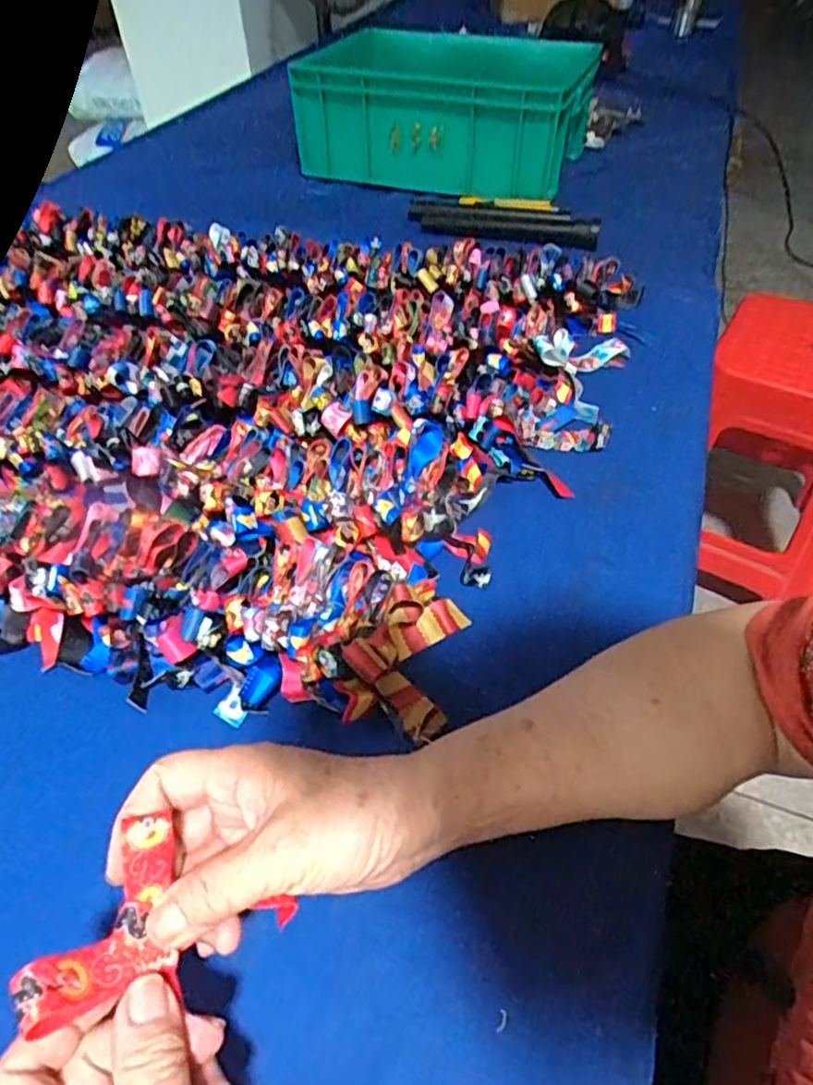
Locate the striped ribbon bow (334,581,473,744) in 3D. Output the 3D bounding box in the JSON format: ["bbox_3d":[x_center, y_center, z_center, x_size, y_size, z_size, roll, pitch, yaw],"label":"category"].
[{"bbox_3d":[0.005,0.069,0.418,0.068,0.052,0.111,17,51,16],"label":"striped ribbon bow"}]

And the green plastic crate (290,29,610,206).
[{"bbox_3d":[0.054,-0.638,0.937,0.405,0.183,0.223,13,52,11],"label":"green plastic crate"}]

